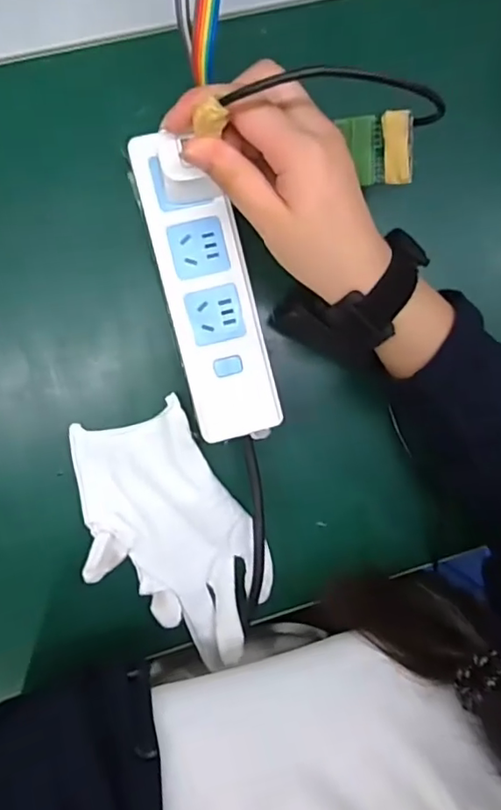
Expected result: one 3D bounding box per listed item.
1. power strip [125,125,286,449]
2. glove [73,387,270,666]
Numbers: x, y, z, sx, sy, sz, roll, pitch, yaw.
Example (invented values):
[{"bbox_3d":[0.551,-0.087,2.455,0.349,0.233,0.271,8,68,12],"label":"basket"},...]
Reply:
[{"bbox_3d":[-0.028,-0.071,0.371,0.054,0.035,0.185,-15,96,-7],"label":"power strip"},{"bbox_3d":[-0.054,0.090,0.385,0.101,0.020,0.174,-32,98,-5],"label":"glove"}]

